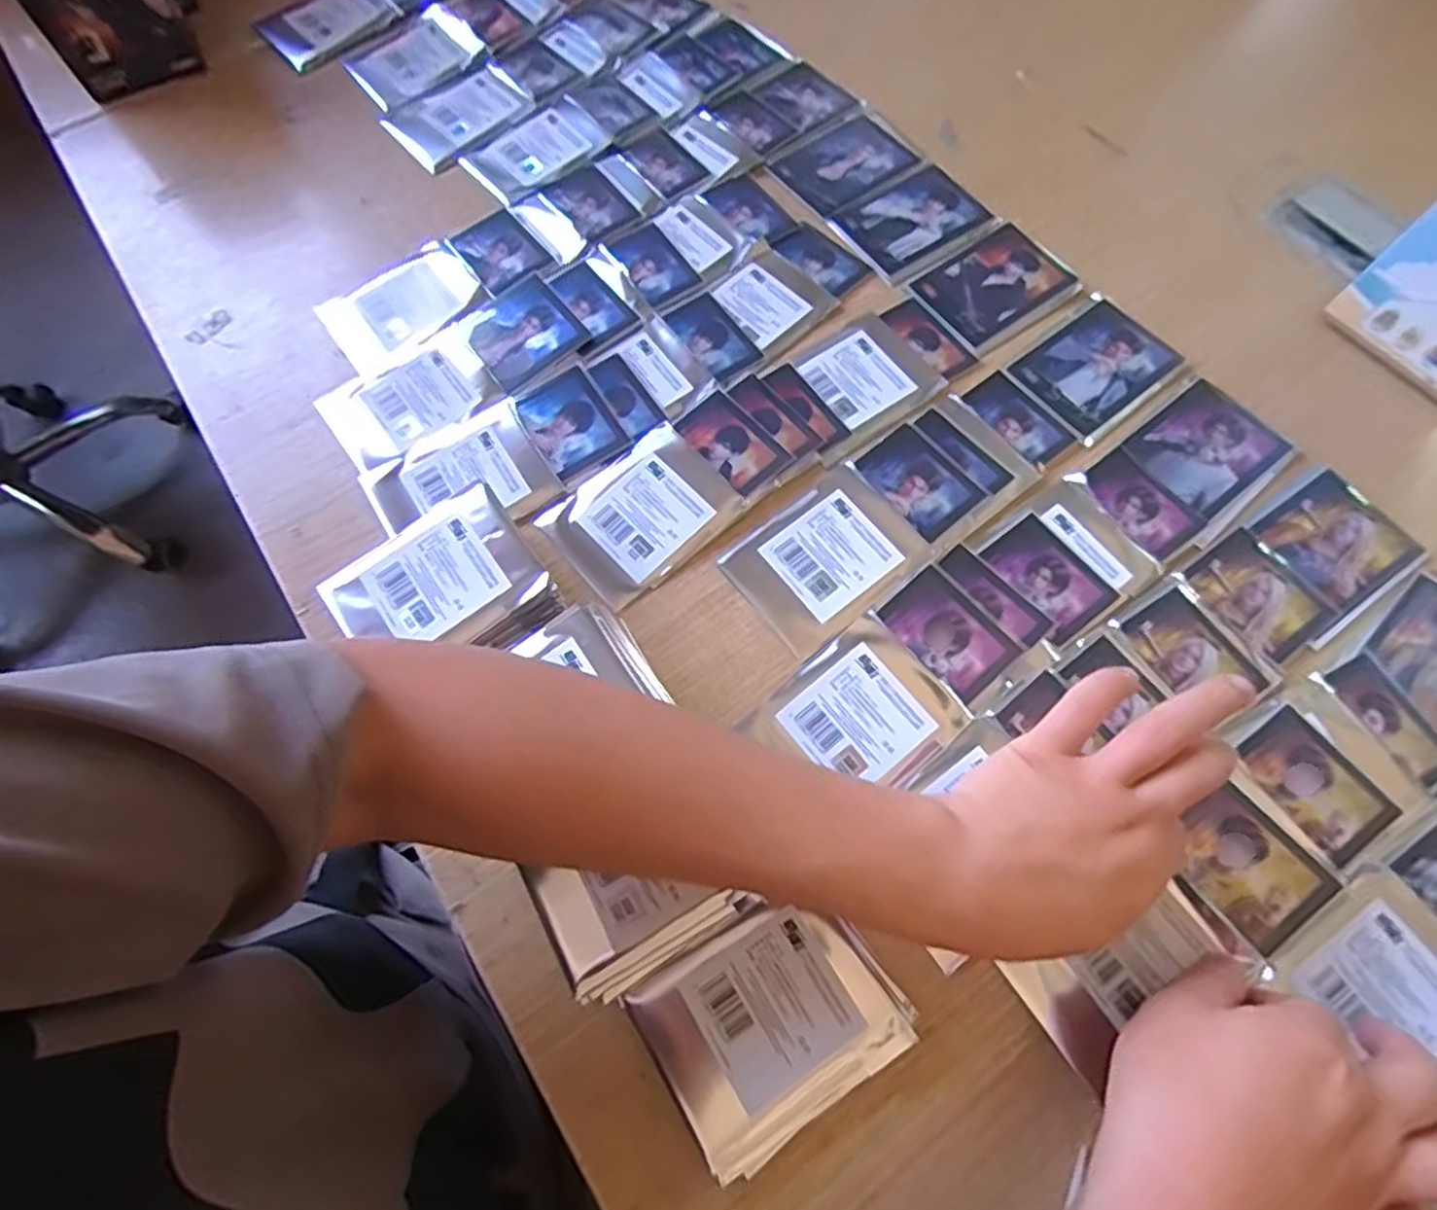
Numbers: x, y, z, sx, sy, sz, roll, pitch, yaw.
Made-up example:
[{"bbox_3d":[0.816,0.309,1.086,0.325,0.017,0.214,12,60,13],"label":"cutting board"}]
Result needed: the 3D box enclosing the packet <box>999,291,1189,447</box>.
[{"bbox_3d":[0.249,-0.159,0.473,0.102,0.004,0.078,-38,72,-12],"label":"packet"}]

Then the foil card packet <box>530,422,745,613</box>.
[{"bbox_3d":[-0.047,-0.056,0.436,0.103,0.012,0.079,-38,72,-12],"label":"foil card packet"}]

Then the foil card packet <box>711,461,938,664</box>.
[{"bbox_3d":[0.063,-0.029,0.420,0.103,0.004,0.081,-36,72,-12],"label":"foil card packet"}]

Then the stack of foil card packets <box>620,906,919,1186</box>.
[{"bbox_3d":[0.025,0.188,0.329,0.108,0.019,0.084,-32,70,-12],"label":"stack of foil card packets"}]

